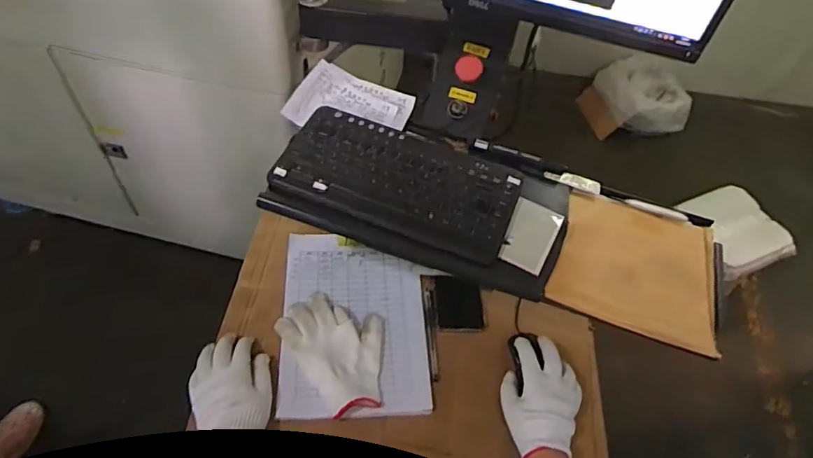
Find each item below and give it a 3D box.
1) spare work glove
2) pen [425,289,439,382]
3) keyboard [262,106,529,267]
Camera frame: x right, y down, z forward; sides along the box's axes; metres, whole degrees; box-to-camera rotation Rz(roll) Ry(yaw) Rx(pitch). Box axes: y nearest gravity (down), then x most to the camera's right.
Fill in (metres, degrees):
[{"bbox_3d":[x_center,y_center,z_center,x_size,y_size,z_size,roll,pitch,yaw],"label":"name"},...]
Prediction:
[{"bbox_3d":[-0.094,0.169,0.749,0.130,0.018,0.194,-30,61,-25],"label":"spare work glove"},{"bbox_3d":[0.040,0.156,0.771,0.017,0.013,0.141,0,53,-5],"label":"pen"},{"bbox_3d":[-0.010,-0.070,0.695,0.314,0.027,0.155,19,54,9],"label":"keyboard"}]

